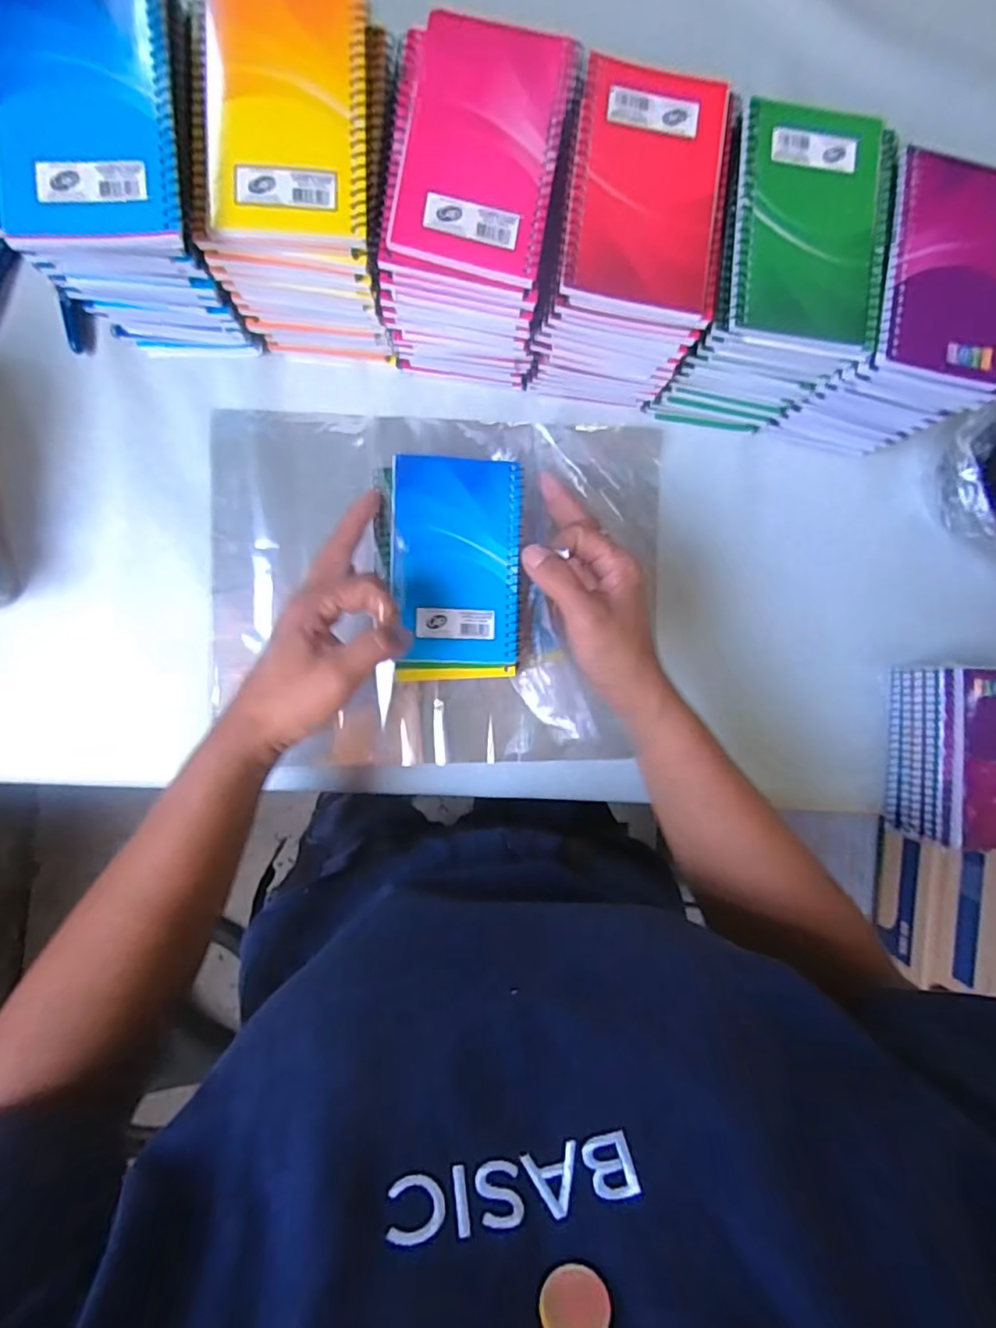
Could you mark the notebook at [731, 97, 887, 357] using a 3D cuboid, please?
[{"bbox_3d":[0.181,-0.250,0.338,0.089,0.013,0.126,4,92,-6],"label":"notebook"}]

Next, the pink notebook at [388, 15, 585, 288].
[{"bbox_3d":[-0.008,-0.278,0.318,0.082,0.007,0.129,13,91,-6],"label":"pink notebook"}]

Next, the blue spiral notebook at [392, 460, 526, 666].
[{"bbox_3d":[-0.026,-0.067,0.381,0.082,0.007,0.130,0,94,-7],"label":"blue spiral notebook"}]

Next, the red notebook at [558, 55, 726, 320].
[{"bbox_3d":[0.083,-0.264,0.326,0.085,0.011,0.134,7,93,-8],"label":"red notebook"}]

